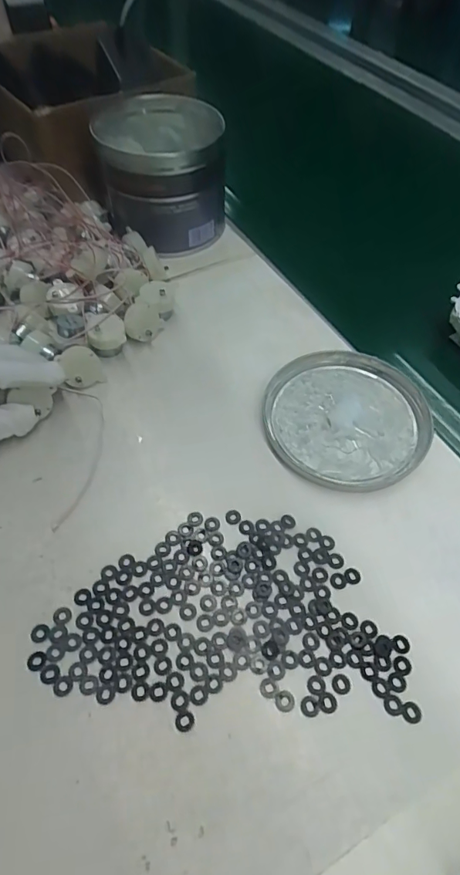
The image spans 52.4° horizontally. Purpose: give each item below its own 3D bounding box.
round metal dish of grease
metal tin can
[{"bbox_3d":[0.095,-0.018,0.376,0.128,0.010,0.129,1,55,-2],"label":"round metal dish of grease"},{"bbox_3d":[-0.071,-0.280,0.506,0.130,0.106,0.147,-2,55,-4],"label":"metal tin can"}]

